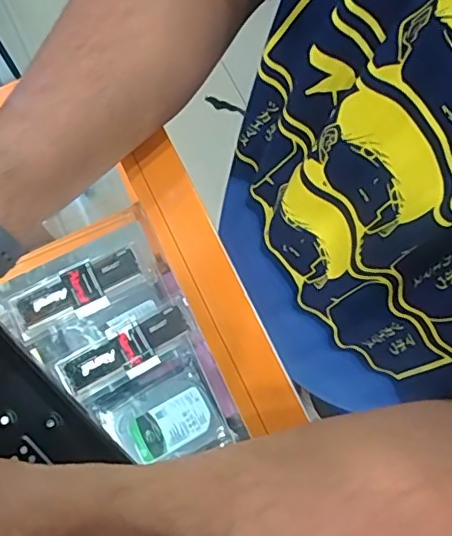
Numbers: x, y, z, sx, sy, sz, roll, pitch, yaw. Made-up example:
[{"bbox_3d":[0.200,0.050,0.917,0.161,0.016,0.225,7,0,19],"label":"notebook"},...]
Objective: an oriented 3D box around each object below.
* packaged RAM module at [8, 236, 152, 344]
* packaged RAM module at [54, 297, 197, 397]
[{"bbox_3d":[-0.152,0.022,0.601,0.148,0.010,0.055,-27,78,-7],"label":"packaged RAM module"},{"bbox_3d":[-0.101,0.084,0.589,0.147,0.008,0.054,-29,78,-8],"label":"packaged RAM module"}]

